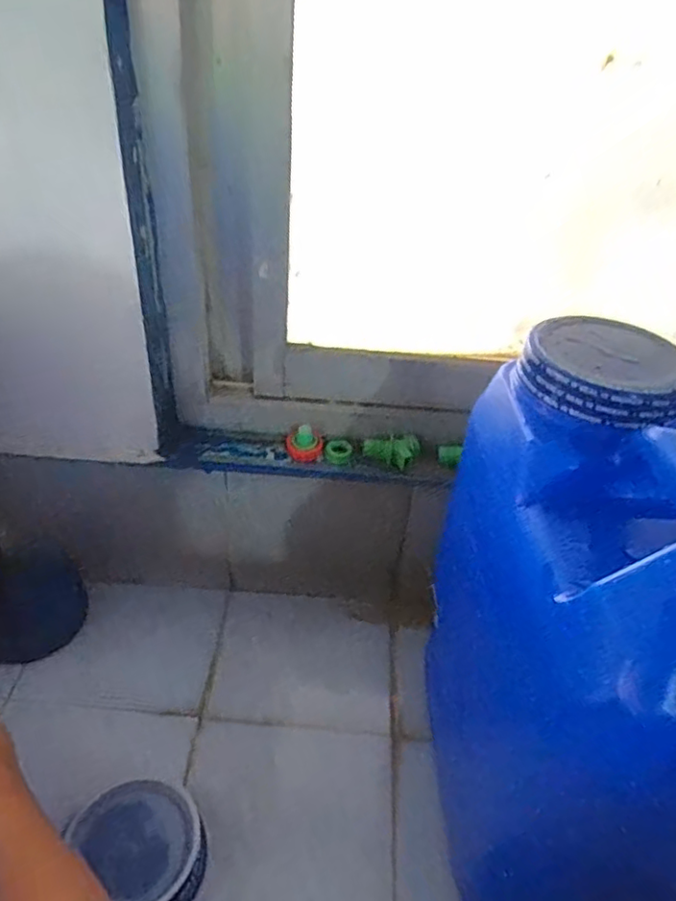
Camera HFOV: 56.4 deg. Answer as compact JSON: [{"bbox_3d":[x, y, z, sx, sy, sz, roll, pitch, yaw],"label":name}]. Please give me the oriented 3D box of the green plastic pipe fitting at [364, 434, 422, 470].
[{"bbox_3d":[0.059,-0.003,0.692,0.060,0.026,0.025,12,38,8],"label":"green plastic pipe fitting"}]

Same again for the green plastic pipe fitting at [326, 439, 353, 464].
[{"bbox_3d":[0.001,0.002,0.709,0.027,0.021,0.024,-19,44,-28],"label":"green plastic pipe fitting"}]

